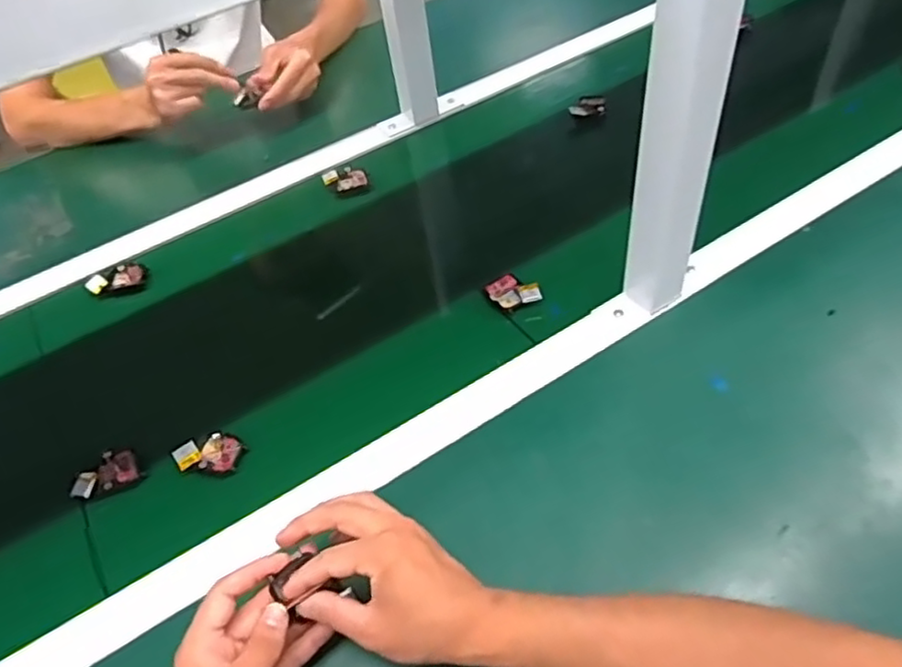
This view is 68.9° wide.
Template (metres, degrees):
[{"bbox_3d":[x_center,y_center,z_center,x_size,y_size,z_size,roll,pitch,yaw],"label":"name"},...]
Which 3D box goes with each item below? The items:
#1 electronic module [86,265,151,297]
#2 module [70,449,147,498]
[{"bbox_3d":[-0.376,-0.060,0.744,0.063,0.018,0.032,-23,51,-13],"label":"electronic module"},{"bbox_3d":[-0.299,0.124,0.571,0.053,0.013,0.038,-30,53,-18],"label":"module"}]

